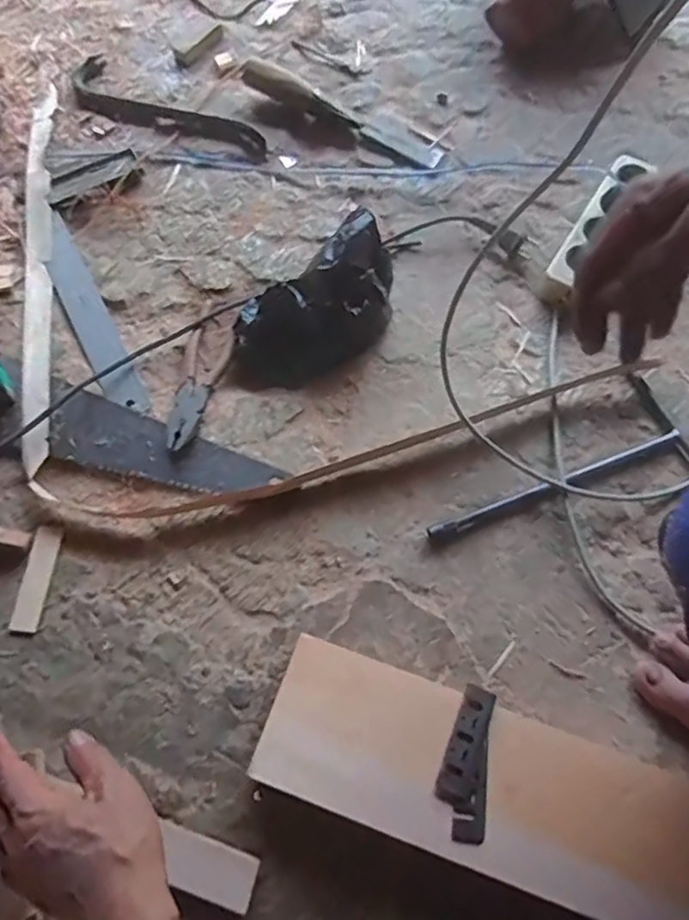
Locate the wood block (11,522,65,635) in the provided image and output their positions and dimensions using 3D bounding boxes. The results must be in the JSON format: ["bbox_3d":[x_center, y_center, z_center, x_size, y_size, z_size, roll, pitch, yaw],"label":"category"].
[{"bbox_3d":[-0.285,0.109,0.582,0.025,0.004,0.100,6,68,4],"label":"wood block"}]

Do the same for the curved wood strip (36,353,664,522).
[{"bbox_3d":[0.018,-0.015,0.635,0.640,0.028,0.067,-12,59,-5],"label":"curved wood strip"}]

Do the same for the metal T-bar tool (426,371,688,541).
[{"bbox_3d":[0.208,0.007,0.625,0.287,0.014,0.119,-23,69,-8],"label":"metal T-bar tool"}]

